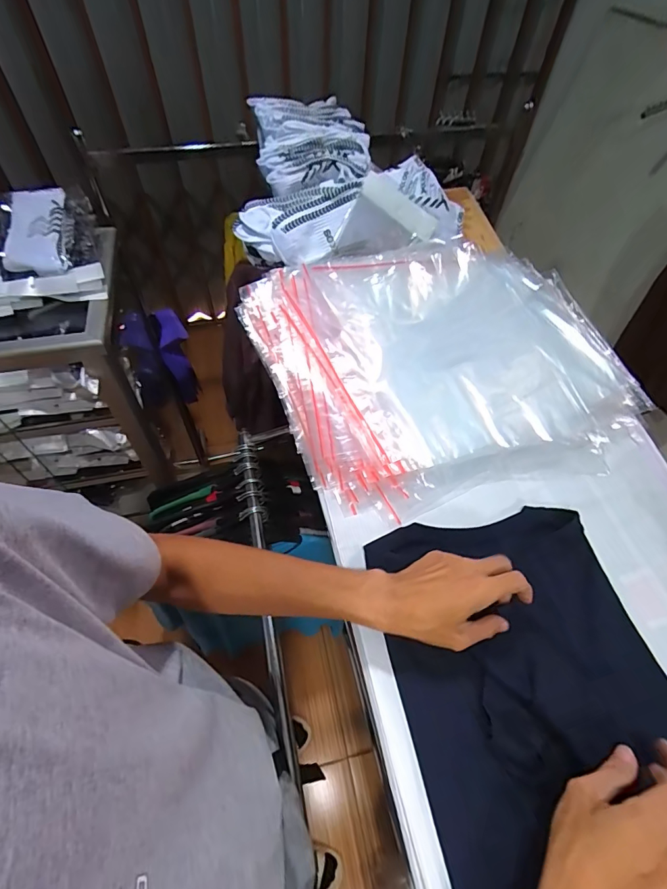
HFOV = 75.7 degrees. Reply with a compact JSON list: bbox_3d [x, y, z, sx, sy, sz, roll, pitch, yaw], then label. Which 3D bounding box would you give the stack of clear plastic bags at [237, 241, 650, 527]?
[{"bbox_3d":[0.158,-0.123,0.629,0.485,0.047,0.407,-15,70,-14],"label":"stack of clear plastic bags"}]

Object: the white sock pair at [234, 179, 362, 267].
[{"bbox_3d":[-0.049,-0.337,0.653,0.187,0.069,0.094,-10,57,-9],"label":"white sock pair"}]

